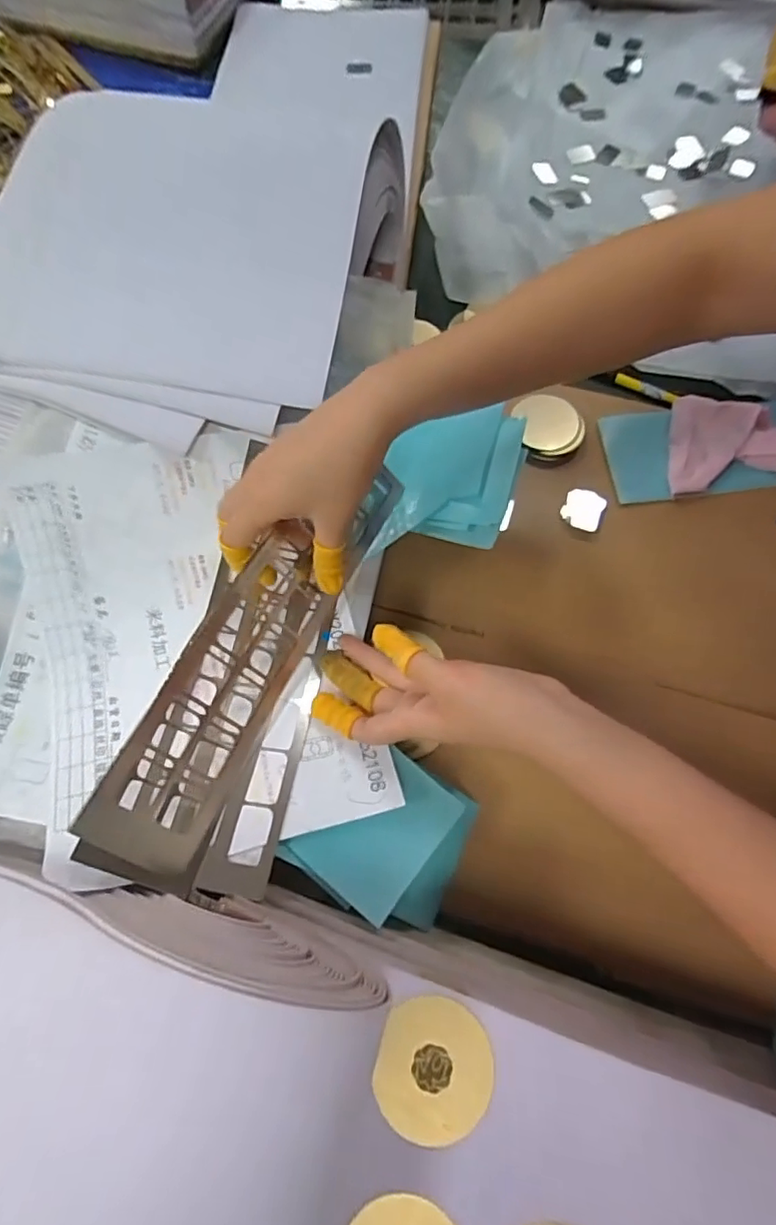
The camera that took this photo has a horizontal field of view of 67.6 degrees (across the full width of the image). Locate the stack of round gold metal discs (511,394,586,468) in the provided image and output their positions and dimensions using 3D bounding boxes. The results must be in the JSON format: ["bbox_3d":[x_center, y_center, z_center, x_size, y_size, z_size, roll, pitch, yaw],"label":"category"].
[{"bbox_3d":[0.149,-0.167,0.525,0.062,0.020,0.062,-18,71,-6],"label":"stack of round gold metal discs"}]

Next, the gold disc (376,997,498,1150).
[{"bbox_3d":[0.023,0.226,0.287,0.055,0.006,0.056,0,70,1],"label":"gold disc"}]

